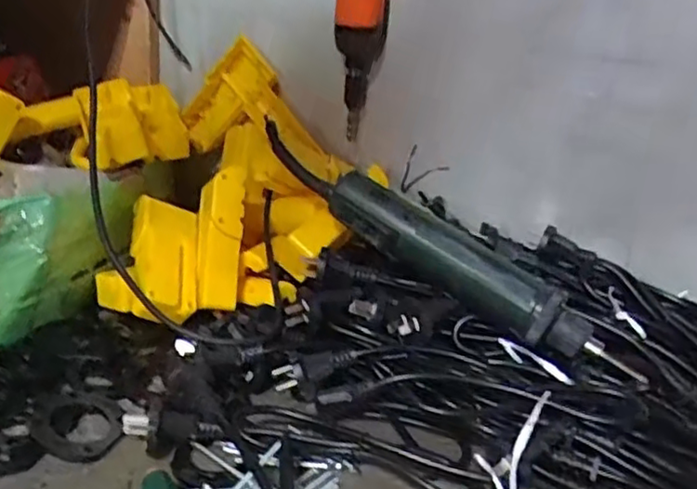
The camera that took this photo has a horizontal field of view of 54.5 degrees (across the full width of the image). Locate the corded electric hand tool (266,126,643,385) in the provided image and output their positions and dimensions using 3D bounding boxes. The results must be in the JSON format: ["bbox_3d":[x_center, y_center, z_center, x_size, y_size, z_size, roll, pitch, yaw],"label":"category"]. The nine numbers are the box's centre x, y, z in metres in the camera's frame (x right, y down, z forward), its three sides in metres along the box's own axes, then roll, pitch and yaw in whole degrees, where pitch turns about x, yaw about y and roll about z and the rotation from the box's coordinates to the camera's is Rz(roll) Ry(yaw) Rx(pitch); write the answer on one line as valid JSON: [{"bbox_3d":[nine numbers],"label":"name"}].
[{"bbox_3d":[0.062,0.001,0.498,0.329,0.042,0.045,33,28,14],"label":"corded electric hand tool"}]

